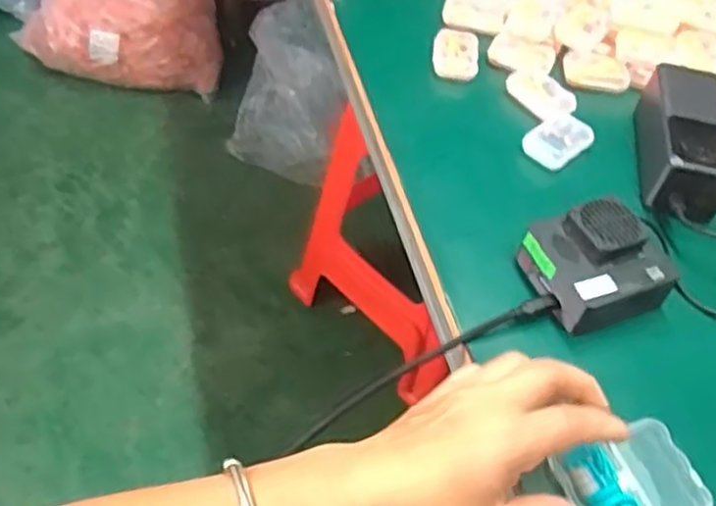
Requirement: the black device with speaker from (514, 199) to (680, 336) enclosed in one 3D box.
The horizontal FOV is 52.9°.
[{"bbox_3d":[0.157,0.003,0.464,0.083,0.039,0.074,-20,56,-24],"label":"black device with speaker"}]

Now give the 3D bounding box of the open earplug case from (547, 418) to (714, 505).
[{"bbox_3d":[0.146,0.121,0.383,0.076,0.015,0.054,-15,55,-15],"label":"open earplug case"}]

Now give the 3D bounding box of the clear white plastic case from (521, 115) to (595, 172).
[{"bbox_3d":[0.159,-0.089,0.568,0.056,0.016,0.037,-32,61,-30],"label":"clear white plastic case"}]

